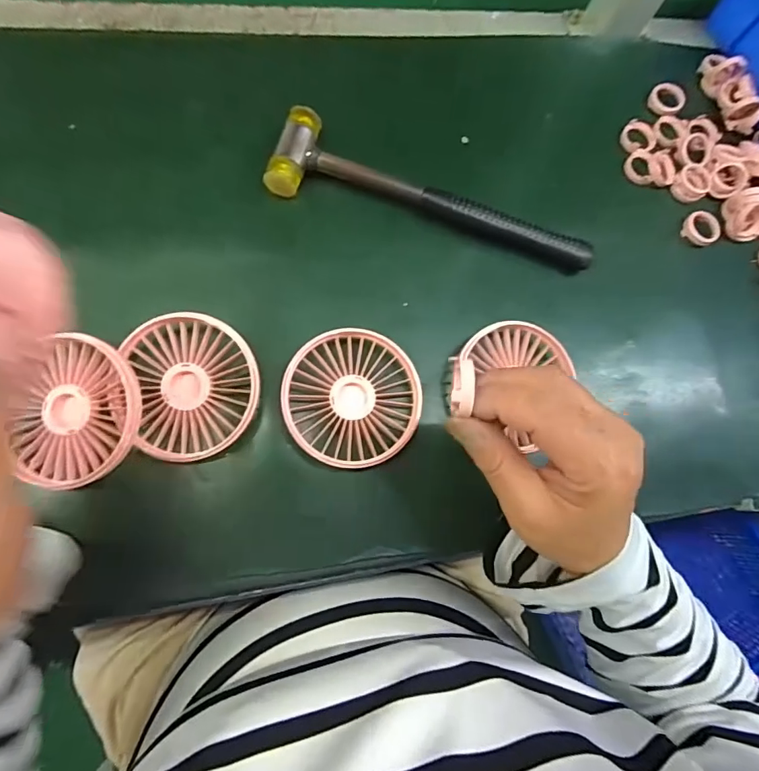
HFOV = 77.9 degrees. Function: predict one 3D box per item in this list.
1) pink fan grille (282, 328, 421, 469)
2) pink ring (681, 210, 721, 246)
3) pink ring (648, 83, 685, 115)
[{"bbox_3d":[-0.017,0.007,0.306,0.086,0.015,0.087,2,78,-9],"label":"pink fan grille"},{"bbox_3d":[0.261,-0.127,0.377,0.030,0.007,0.028,2,78,-9],"label":"pink ring"},{"bbox_3d":[0.244,-0.244,0.399,0.029,0.004,0.029,2,78,-9],"label":"pink ring"}]

